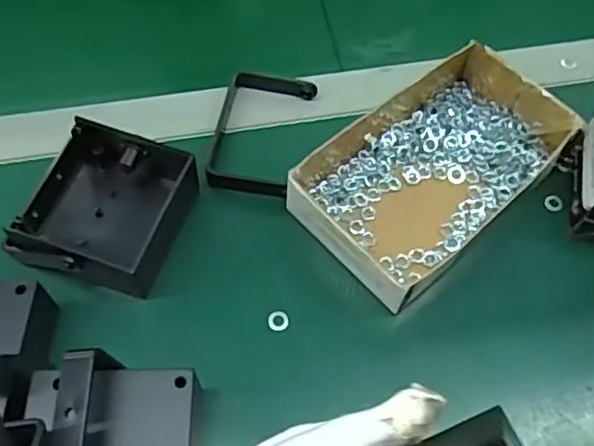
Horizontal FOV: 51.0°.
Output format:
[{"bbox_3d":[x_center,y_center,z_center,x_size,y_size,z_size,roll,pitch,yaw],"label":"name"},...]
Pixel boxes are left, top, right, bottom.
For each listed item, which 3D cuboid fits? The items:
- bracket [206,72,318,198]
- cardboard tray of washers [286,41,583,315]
[{"bbox_3d":[-0.025,-0.064,0.434,0.058,0.016,0.098,13,59,5],"label":"bracket"},{"bbox_3d":[0.088,-0.040,0.412,0.186,0.040,0.113,-38,68,-22],"label":"cardboard tray of washers"}]

